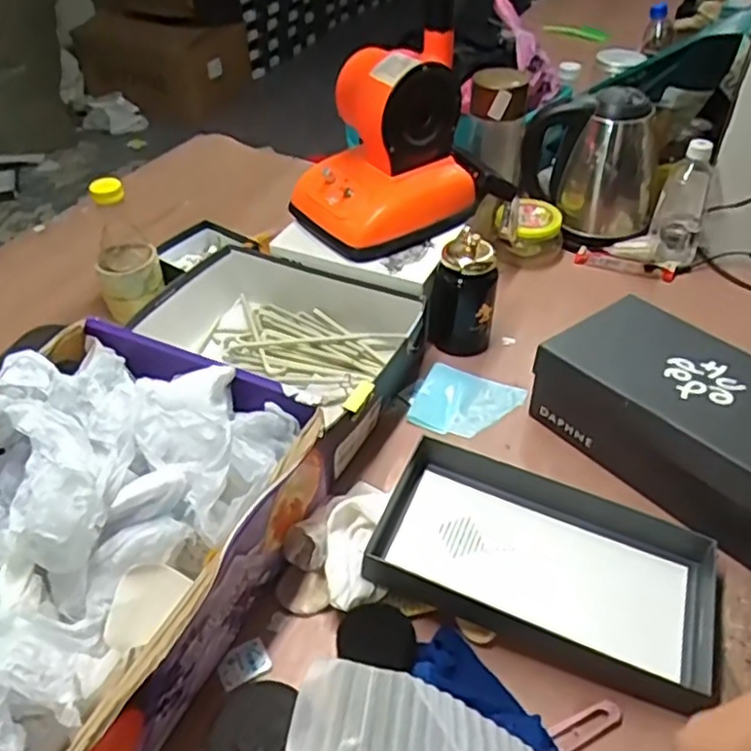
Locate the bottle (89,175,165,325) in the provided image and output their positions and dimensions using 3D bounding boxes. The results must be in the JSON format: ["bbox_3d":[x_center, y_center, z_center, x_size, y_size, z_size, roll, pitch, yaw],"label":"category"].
[{"bbox_3d":[-0.343,-0.174,0.935,0.085,0.173,0.066,-22,47,-21],"label":"bottle"}]

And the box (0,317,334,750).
[{"bbox_3d":[-0.266,0.147,0.610,0.316,0.160,0.398,18,47,20],"label":"box"}]

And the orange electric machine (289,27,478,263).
[{"bbox_3d":[0.012,-0.296,0.890,0.212,0.202,0.164,-31,51,-27],"label":"orange electric machine"}]

